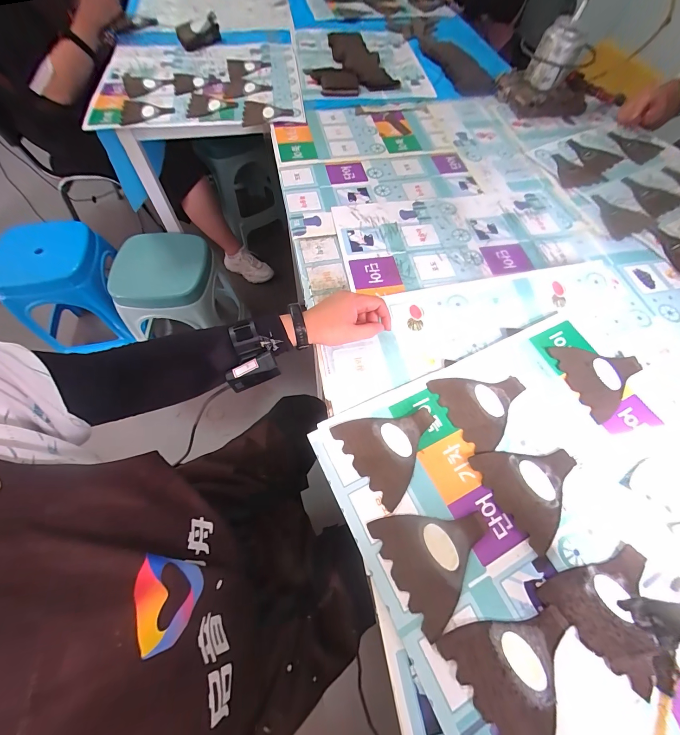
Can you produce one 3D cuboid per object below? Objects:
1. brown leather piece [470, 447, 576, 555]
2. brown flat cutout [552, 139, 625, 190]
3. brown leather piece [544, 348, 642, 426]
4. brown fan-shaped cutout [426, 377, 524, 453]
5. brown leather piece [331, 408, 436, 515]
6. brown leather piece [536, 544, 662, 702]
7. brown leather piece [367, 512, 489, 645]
[{"bbox_3d":[0.246,0.141,0.398,0.114,0.004,0.116,-27,64,-13],"label":"brown leather piece"},{"bbox_3d":[0.555,-0.462,0.732,0.122,0.006,0.180,36,71,15],"label":"brown flat cutout"},{"bbox_3d":[0.392,0.010,0.469,0.120,0.006,0.115,-15,65,-9],"label":"brown leather piece"},{"bbox_3d":[0.206,0.046,0.448,0.119,0.004,0.113,-24,67,-13],"label":"brown fan-shaped cutout"},{"bbox_3d":[0.072,0.099,0.419,0.121,0.009,0.119,-31,68,-16],"label":"brown leather piece"},{"bbox_3d":[0.294,0.248,0.346,0.110,0.004,0.116,39,68,21],"label":"brown leather piece"},{"bbox_3d":[0.114,0.208,0.362,0.121,0.004,0.116,-26,67,-13],"label":"brown leather piece"}]

